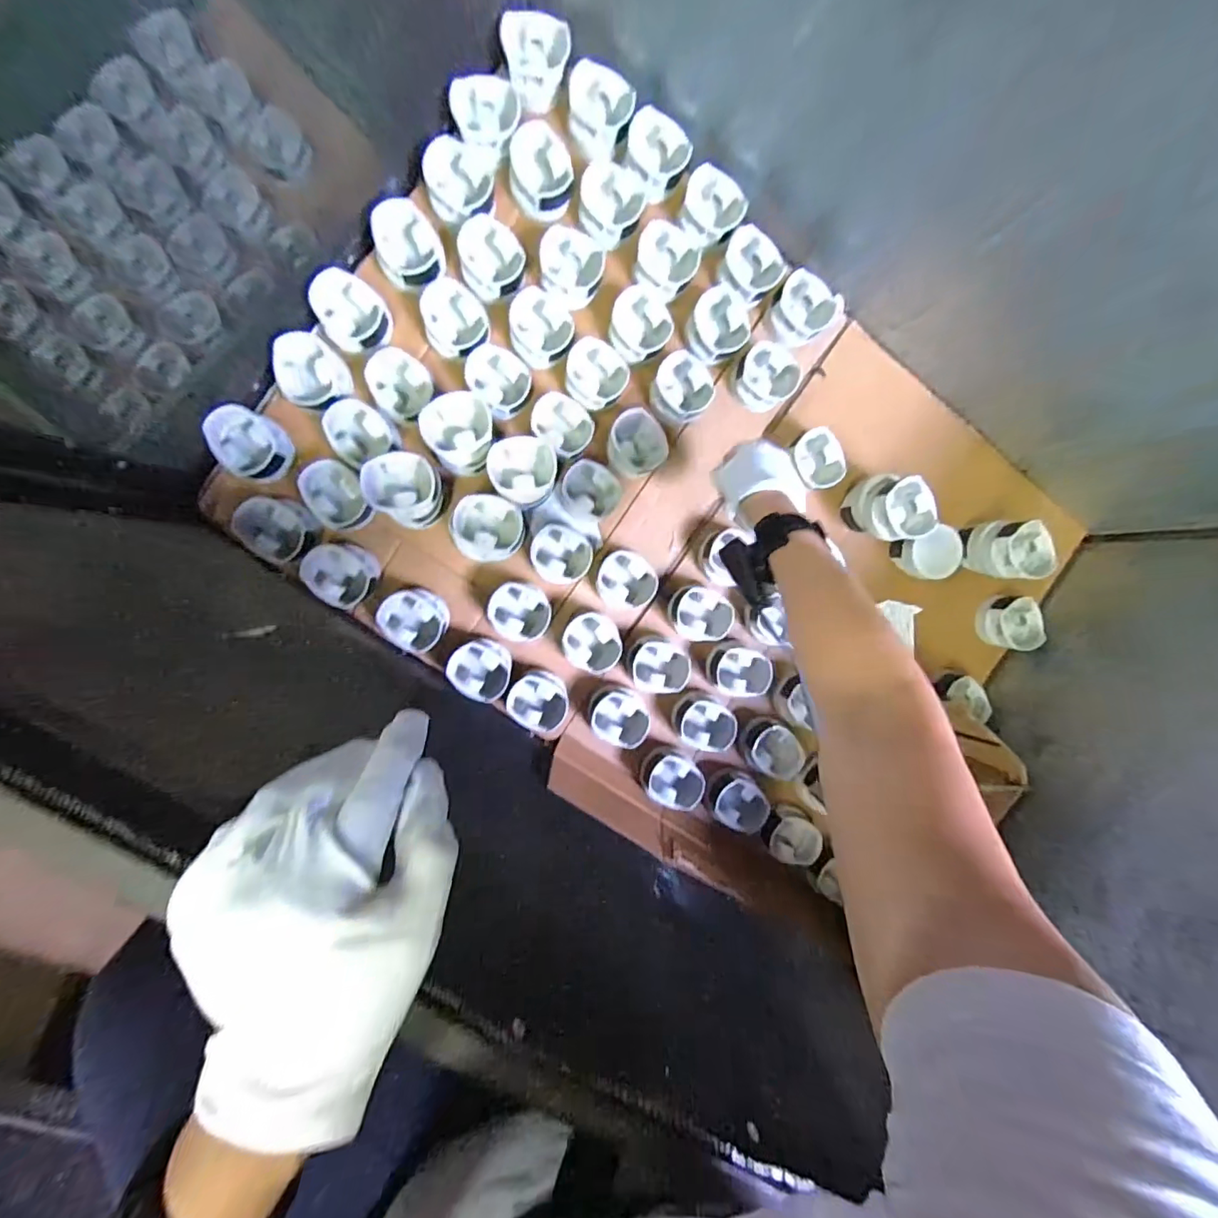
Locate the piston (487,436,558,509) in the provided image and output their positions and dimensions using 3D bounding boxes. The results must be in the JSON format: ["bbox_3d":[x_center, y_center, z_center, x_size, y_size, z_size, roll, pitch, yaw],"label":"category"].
[{"bbox_3d":[-0.102,-0.163,0.618,0.076,0.060,0.078,-7,96,-7],"label":"piston"}]

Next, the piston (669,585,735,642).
[{"bbox_3d":[0.124,0.008,0.700,0.081,0.042,0.075,-1,95,-8],"label":"piston"}]

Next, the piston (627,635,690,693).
[{"bbox_3d":[0.066,0.075,0.702,0.081,0.044,0.078,-1,95,-8],"label":"piston"}]

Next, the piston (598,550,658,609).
[{"bbox_3d":[0.023,-0.039,0.684,0.075,0.047,0.070,-1,95,-8],"label":"piston"}]

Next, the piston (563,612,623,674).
[{"bbox_3d":[-0.023,0.044,0.691,0.082,0.040,0.075,-1,95,-8],"label":"piston"}]

